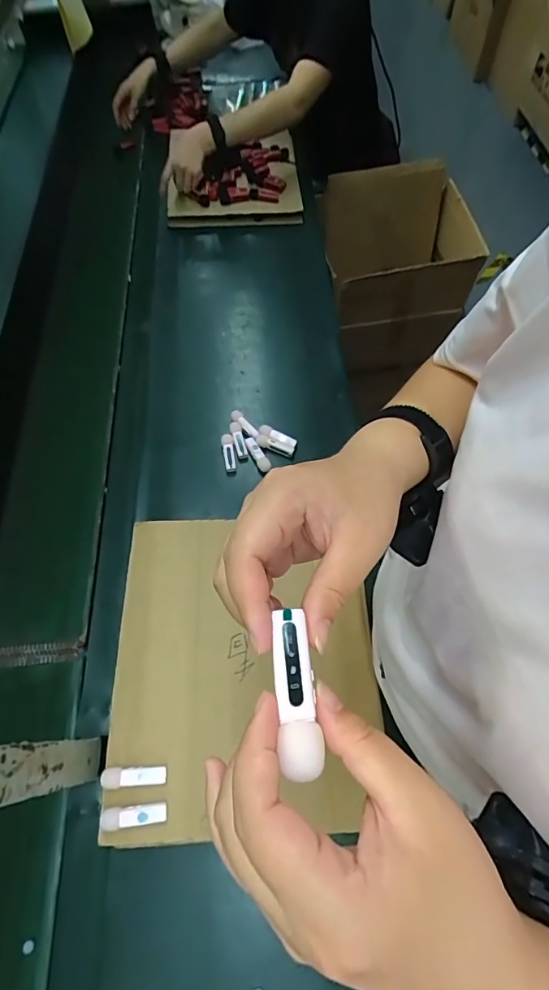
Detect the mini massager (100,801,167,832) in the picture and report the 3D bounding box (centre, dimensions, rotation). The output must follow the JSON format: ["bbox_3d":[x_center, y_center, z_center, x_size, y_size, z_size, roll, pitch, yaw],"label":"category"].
[{"bbox_3d":[-0.140,0.319,0.457,0.063,0.010,0.019,-8,62,-2],"label":"mini massager"}]

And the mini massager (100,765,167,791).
[{"bbox_3d":[-0.145,0.289,0.473,0.064,0.013,0.019,-6,62,-1],"label":"mini massager"}]

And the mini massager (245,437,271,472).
[{"bbox_3d":[-0.027,-0.065,0.731,0.018,0.012,0.067,-26,64,-11],"label":"mini massager"}]

